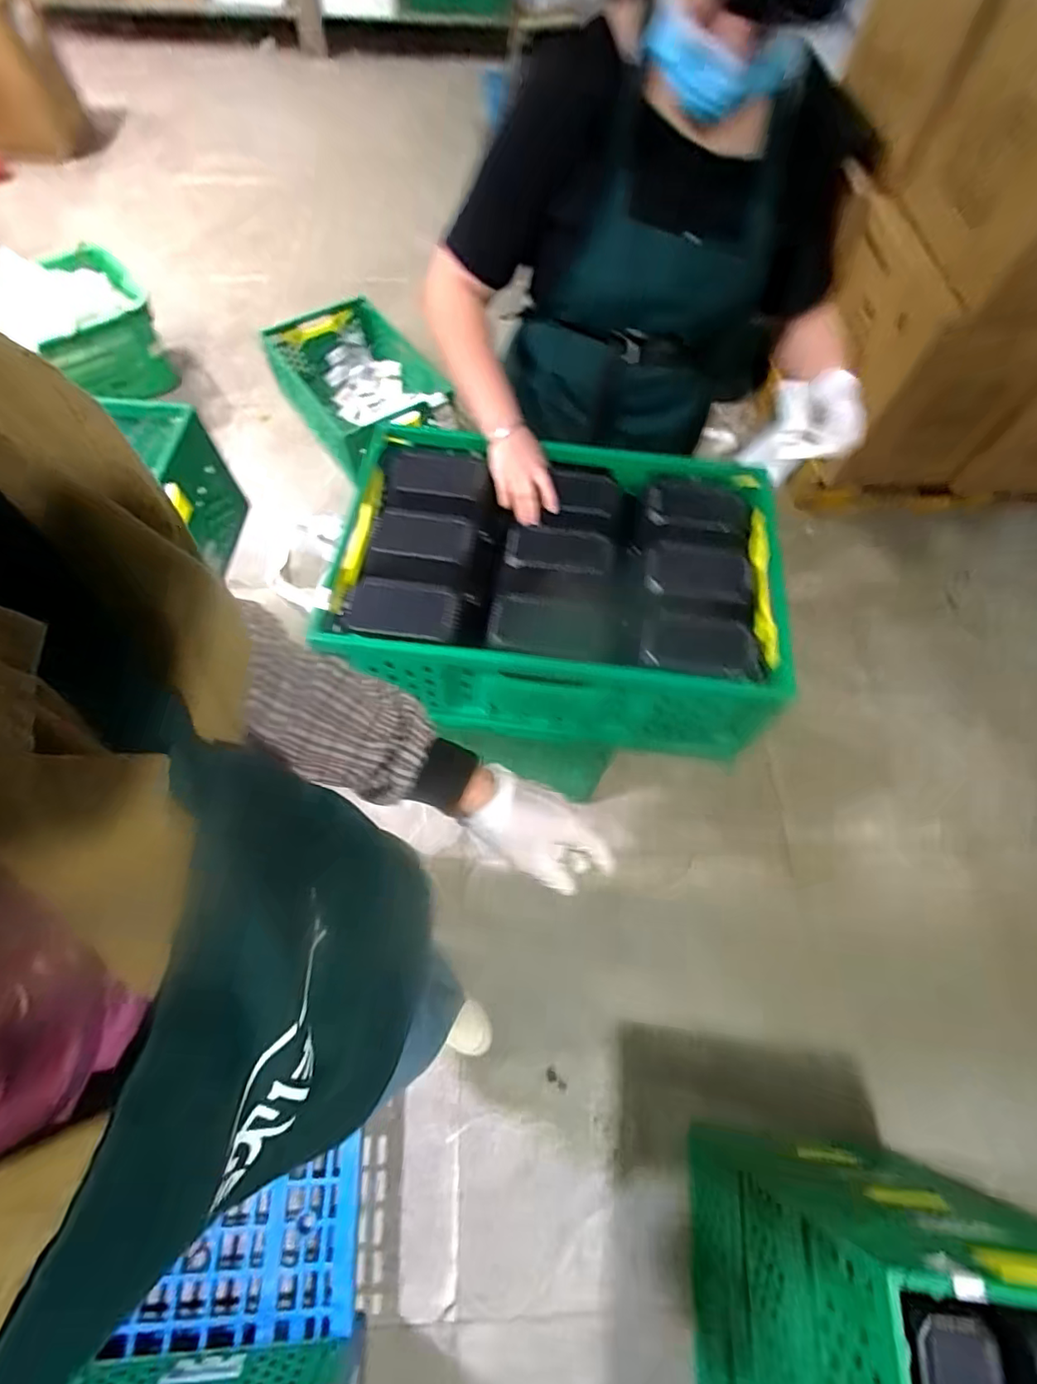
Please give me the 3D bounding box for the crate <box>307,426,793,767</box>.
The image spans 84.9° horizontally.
[{"bbox_3d":[0.060,-0.160,0.844,0.589,0.185,0.408,7,66,1],"label":"crate"}]

